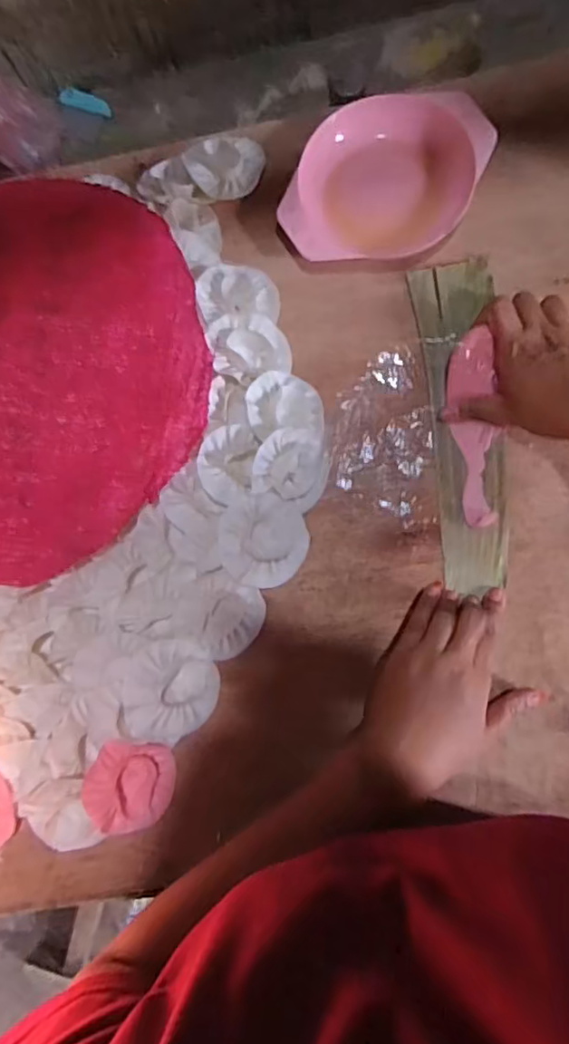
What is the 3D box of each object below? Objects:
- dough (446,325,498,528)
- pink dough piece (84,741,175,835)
[{"bbox_3d":[0.154,-0.074,0.499,0.034,0.022,0.153,-3,91,-1],"label":"dough"},{"bbox_3d":[-0.117,0.201,0.465,0.061,0.024,0.067,10,81,2],"label":"pink dough piece"}]

